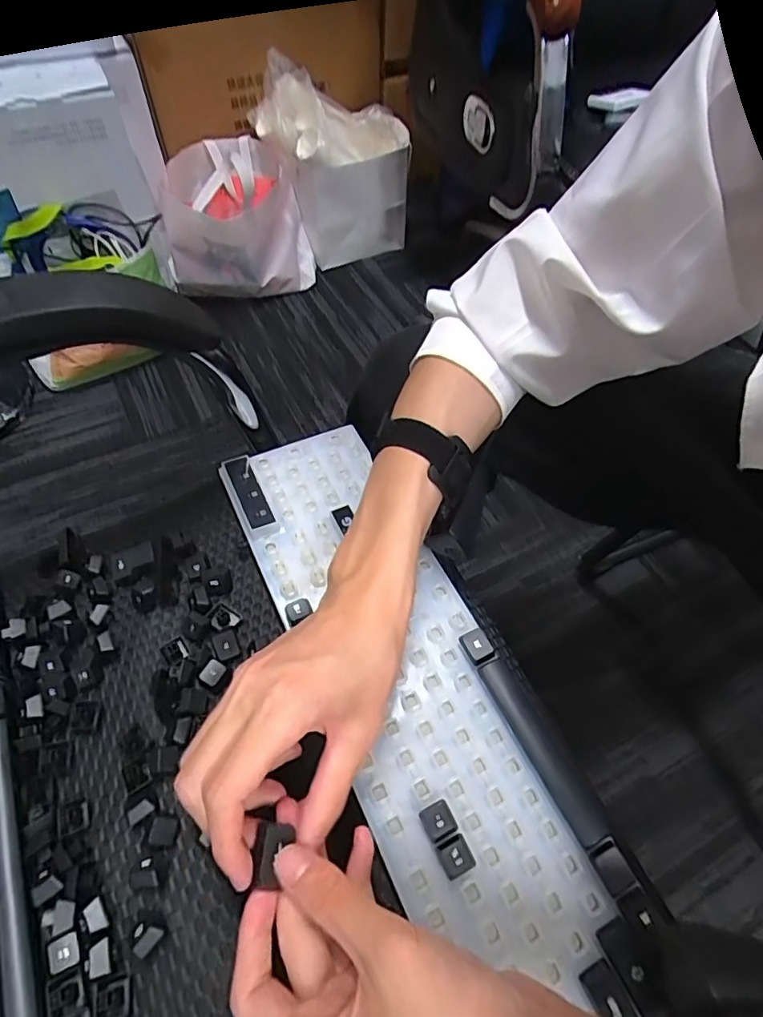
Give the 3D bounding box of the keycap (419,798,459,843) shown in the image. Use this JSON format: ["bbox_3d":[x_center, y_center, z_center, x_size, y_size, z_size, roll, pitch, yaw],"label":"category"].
[{"bbox_3d":[0.032,0.180,0.305,0.018,0.014,0.019,-18,59,-14],"label":"keycap"}]

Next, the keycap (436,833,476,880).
[{"bbox_3d":[0.041,0.194,0.296,0.017,0.014,0.018,-21,59,-16],"label":"keycap"}]

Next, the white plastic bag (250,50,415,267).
[{"bbox_3d":[-0.092,-0.806,1.267,0.334,0.394,0.150,-19,59,-15],"label":"white plastic bag"}]

